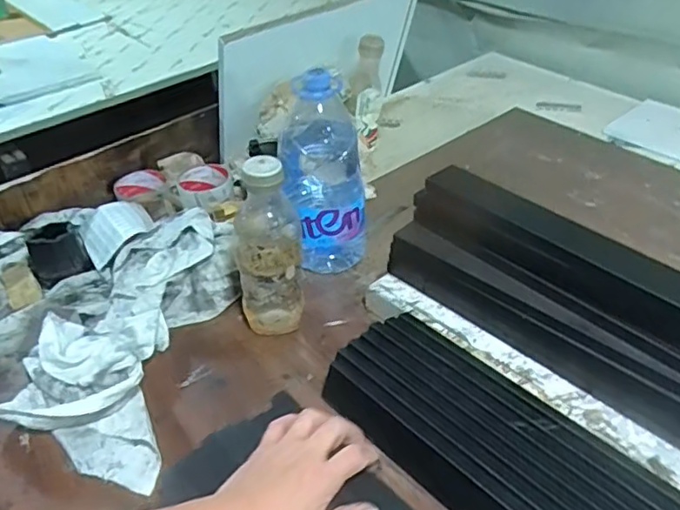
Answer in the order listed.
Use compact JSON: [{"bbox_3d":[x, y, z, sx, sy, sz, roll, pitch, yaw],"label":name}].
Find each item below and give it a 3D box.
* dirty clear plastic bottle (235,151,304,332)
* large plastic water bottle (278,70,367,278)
[{"bbox_3d":[-0.079,-0.003,0.640,0.071,0.212,0.055,-10,39,-8],"label":"dirty clear plastic bottle"},{"bbox_3d":[-0.022,-0.091,0.711,0.097,0.245,0.073,-7,39,-4],"label":"large plastic water bottle"}]

